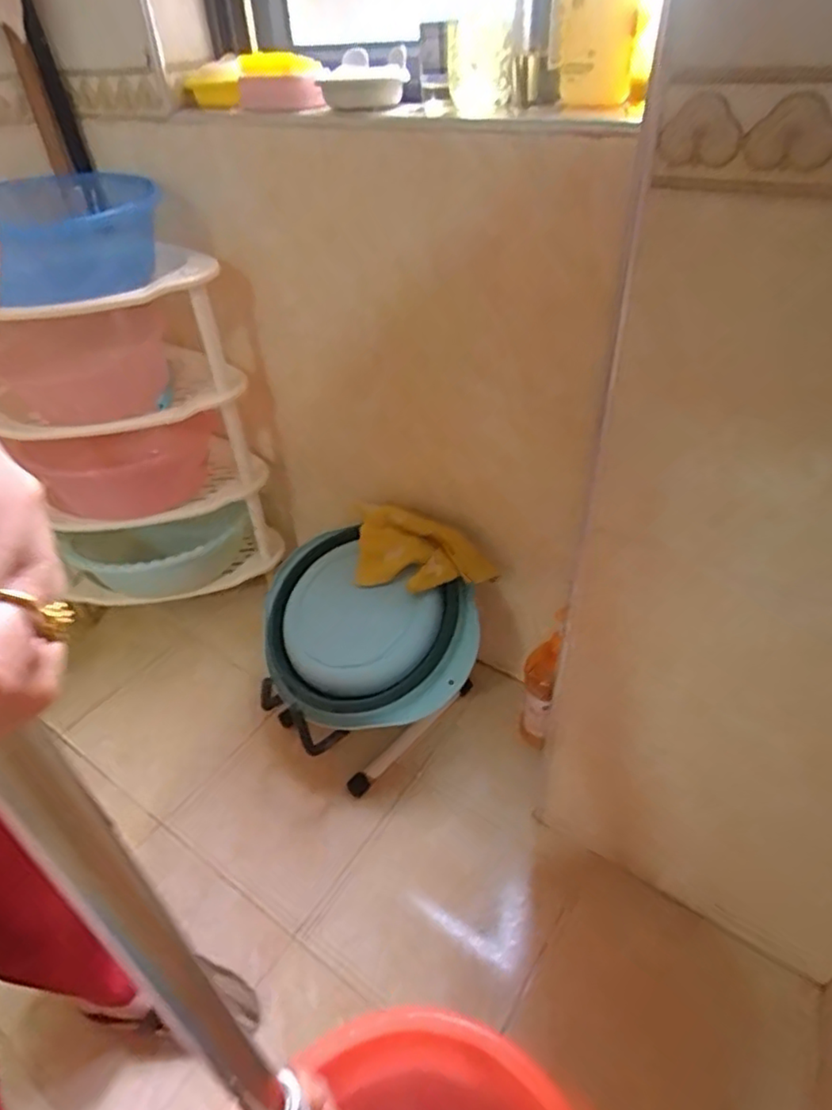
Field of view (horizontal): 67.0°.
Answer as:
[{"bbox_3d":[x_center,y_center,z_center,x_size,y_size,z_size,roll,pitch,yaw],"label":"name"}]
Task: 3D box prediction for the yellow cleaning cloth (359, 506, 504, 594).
[{"bbox_3d":[-0.013,-0.003,1.040,0.278,0.074,0.132,25,46,30],"label":"yellow cleaning cloth"}]

